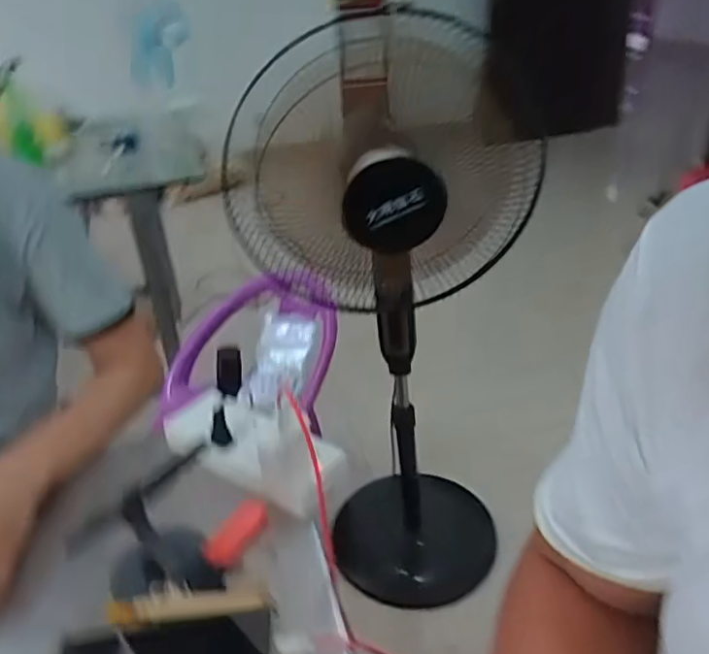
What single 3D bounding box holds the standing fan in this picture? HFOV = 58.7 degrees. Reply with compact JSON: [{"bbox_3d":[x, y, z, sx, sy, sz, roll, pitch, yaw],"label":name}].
[{"bbox_3d":[0.035,0.069,1.136,0.467,1.127,0.336,-21,34,-27],"label":"standing fan"}]

